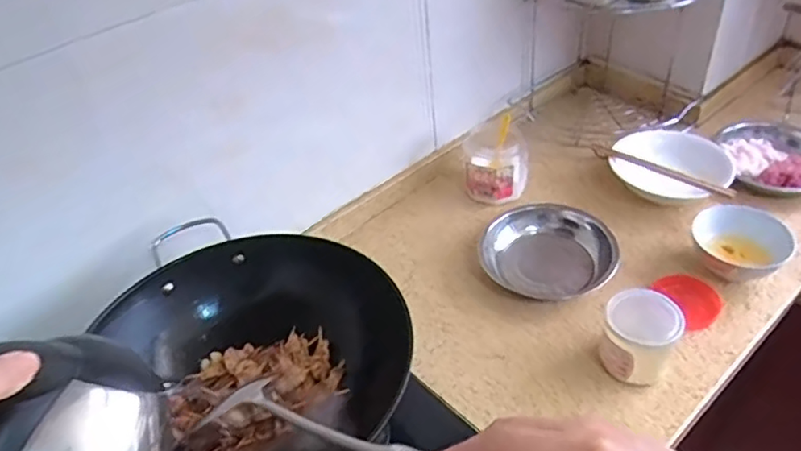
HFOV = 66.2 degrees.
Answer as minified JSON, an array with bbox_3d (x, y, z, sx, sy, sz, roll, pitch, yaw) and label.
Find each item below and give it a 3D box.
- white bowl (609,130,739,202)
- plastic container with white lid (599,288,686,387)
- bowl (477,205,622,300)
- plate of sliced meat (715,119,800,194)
[{"bbox_3d":[0.460,-0.103,1.055,0.176,0.067,0.176,-4,41,3],"label":"white bowl"},{"bbox_3d":[0.295,0.141,0.761,0.084,0.089,0.089,21,48,28],"label":"plastic container with white lid"},{"bbox_3d":[0.227,0.038,0.929,0.188,0.050,0.162,22,48,28],"label":"bowl"},{"bbox_3d":[0.663,-0.125,1.066,0.187,0.035,0.211,-9,41,-3],"label":"plate of sliced meat"}]

